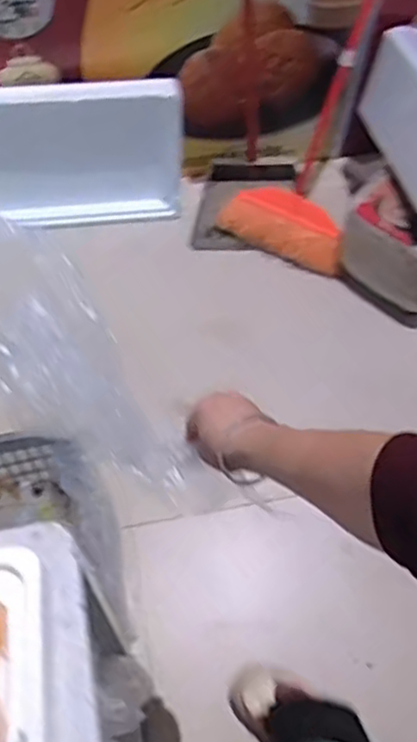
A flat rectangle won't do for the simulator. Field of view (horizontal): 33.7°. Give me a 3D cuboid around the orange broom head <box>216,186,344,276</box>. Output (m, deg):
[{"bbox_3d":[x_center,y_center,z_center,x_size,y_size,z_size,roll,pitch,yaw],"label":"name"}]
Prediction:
[{"bbox_3d":[0.186,-0.358,1.669,0.306,0.156,0.078,23,63,9],"label":"orange broom head"}]

